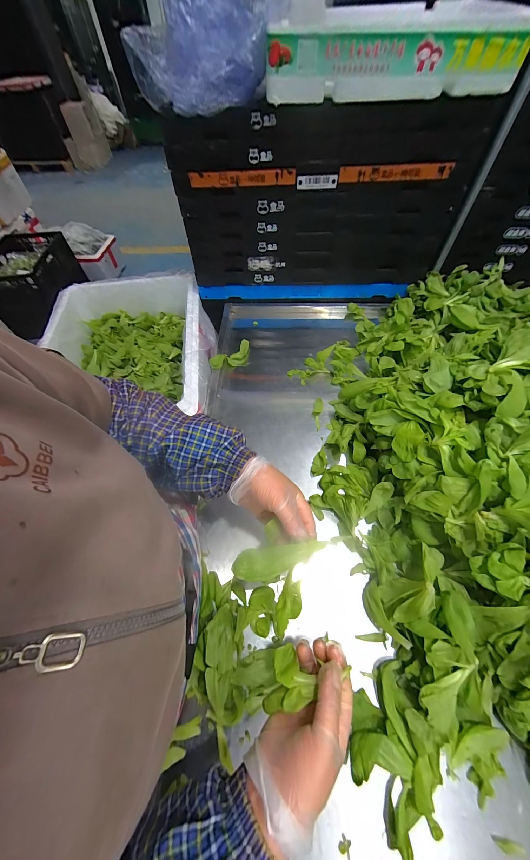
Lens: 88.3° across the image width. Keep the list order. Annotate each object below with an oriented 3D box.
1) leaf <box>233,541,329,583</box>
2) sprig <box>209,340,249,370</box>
[{"bbox_3d":[0.017,0.142,0.300,0.102,0.009,0.032,-10,58,-9],"label":"leaf"},{"bbox_3d":[-0.076,-0.176,0.666,0.049,0.037,0.126,35,65,21],"label":"sprig"}]

